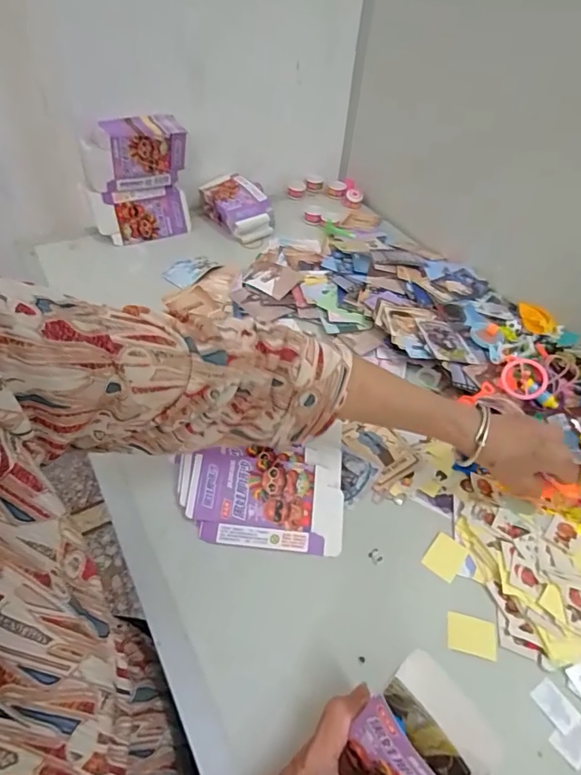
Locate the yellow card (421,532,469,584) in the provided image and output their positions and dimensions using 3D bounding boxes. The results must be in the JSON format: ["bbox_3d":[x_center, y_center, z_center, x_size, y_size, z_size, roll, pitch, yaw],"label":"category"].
[{"bbox_3d":[0.146,0.159,0.446,0.031,0.004,0.040,32,51,22],"label":"yellow card"}]

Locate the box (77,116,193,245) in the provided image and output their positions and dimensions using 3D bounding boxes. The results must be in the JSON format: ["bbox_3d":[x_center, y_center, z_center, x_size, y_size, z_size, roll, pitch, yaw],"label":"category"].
[{"bbox_3d":[-0.238,-0.320,0.744,0.152,0.168,0.052,-18,51,-22],"label":"box"}]

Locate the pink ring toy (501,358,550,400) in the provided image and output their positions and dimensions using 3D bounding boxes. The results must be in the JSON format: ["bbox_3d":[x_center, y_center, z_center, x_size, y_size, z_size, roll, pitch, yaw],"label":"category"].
[{"bbox_3d":[0.280,-0.009,0.570,0.052,0.012,0.052,-8,67,20],"label":"pink ring toy"}]

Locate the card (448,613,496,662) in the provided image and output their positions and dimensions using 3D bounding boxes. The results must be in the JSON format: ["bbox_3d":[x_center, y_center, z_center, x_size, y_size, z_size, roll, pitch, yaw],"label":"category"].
[{"bbox_3d":[0.153,0.210,0.400,0.039,0.004,0.030,13,47,7],"label":"card"}]

